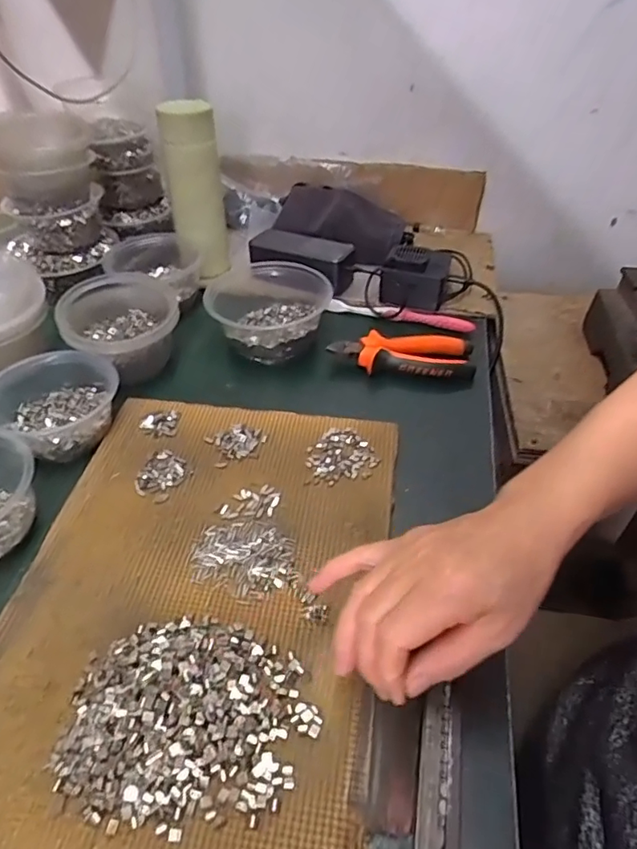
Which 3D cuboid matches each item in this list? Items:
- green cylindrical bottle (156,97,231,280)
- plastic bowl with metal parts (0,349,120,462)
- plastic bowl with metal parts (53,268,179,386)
[{"bbox_3d":[-0.153,-0.287,0.672,0.059,0.192,0.054,1,44,-1],"label":"green cylindrical bottle"},{"bbox_3d":[-0.244,-0.025,0.506,0.106,0.050,0.102,1,44,-1],"label":"plastic bowl with metal parts"},{"bbox_3d":[-0.211,-0.106,0.573,0.112,0.064,0.118,1,44,-1],"label":"plastic bowl with metal parts"}]

